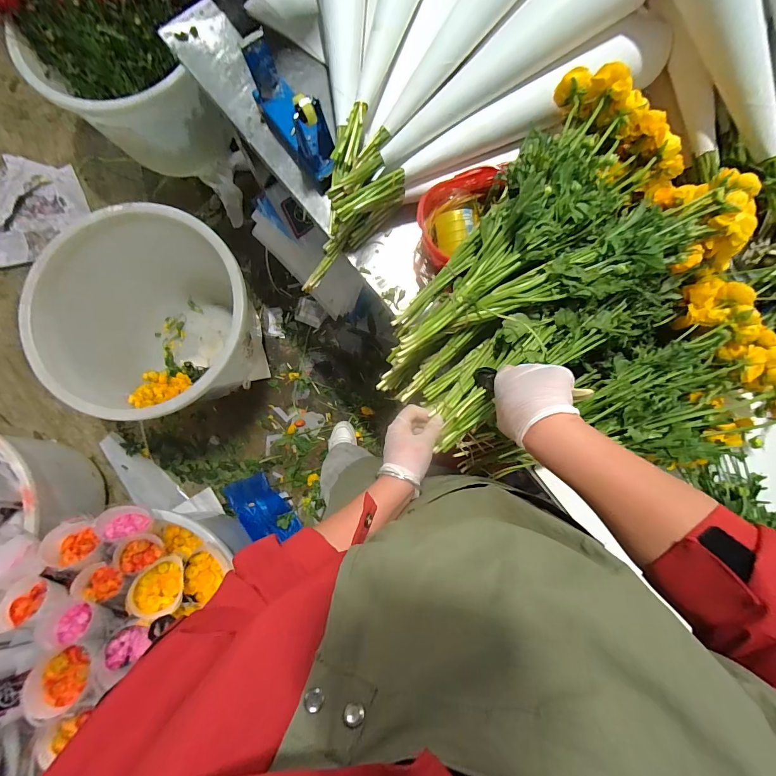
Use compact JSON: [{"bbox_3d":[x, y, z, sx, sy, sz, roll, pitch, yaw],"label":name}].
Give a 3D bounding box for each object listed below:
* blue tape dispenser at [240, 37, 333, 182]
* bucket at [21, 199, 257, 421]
[{"bbox_3d":[-0.156,-0.449,0.592,0.070,0.113,0.200,-32,85,-4],"label":"blue tape dispenser"},{"bbox_3d":[-0.654,-0.179,1.133,0.525,0.454,0.533,0,84,0],"label":"bucket"}]

